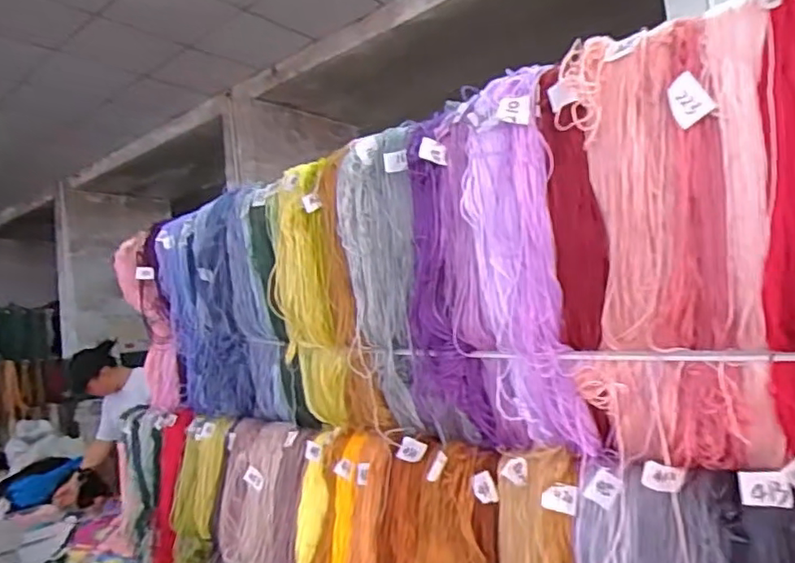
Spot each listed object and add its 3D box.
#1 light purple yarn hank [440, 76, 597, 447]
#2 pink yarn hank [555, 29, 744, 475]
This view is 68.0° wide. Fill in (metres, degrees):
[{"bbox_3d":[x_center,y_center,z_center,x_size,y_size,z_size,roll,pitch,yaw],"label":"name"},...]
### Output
[{"bbox_3d":[0.089,-0.010,0.476,0.044,0.281,0.107,-3,-4,-39],"label":"light purple yarn hank"},{"bbox_3d":[0.171,-0.020,0.405,0.104,0.281,0.045,-7,-4,34],"label":"pink yarn hank"}]

